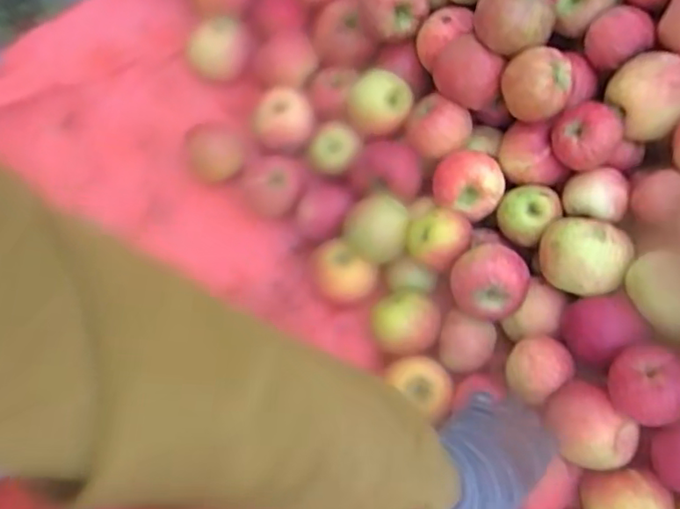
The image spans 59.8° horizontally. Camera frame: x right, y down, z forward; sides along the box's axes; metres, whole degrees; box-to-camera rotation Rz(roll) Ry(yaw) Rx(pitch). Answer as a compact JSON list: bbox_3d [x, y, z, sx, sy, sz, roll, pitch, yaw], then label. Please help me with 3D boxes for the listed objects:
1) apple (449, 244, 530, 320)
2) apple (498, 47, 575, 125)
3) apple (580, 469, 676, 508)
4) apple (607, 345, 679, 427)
[{"bbox_3d":[0.147,0.027,0.585,0.072,0.070,0.060,21,68,8],"label":"apple"},{"bbox_3d":[0.198,-0.173,0.591,0.068,0.057,0.051,33,70,13],"label":"apple"},{"bbox_3d":[0.250,0.223,0.520,0.060,0.060,0.062,0,67,-1],"label":"apple"},{"bbox_3d":[0.254,0.111,0.494,0.051,0.060,0.060,-22,69,-10],"label":"apple"}]

